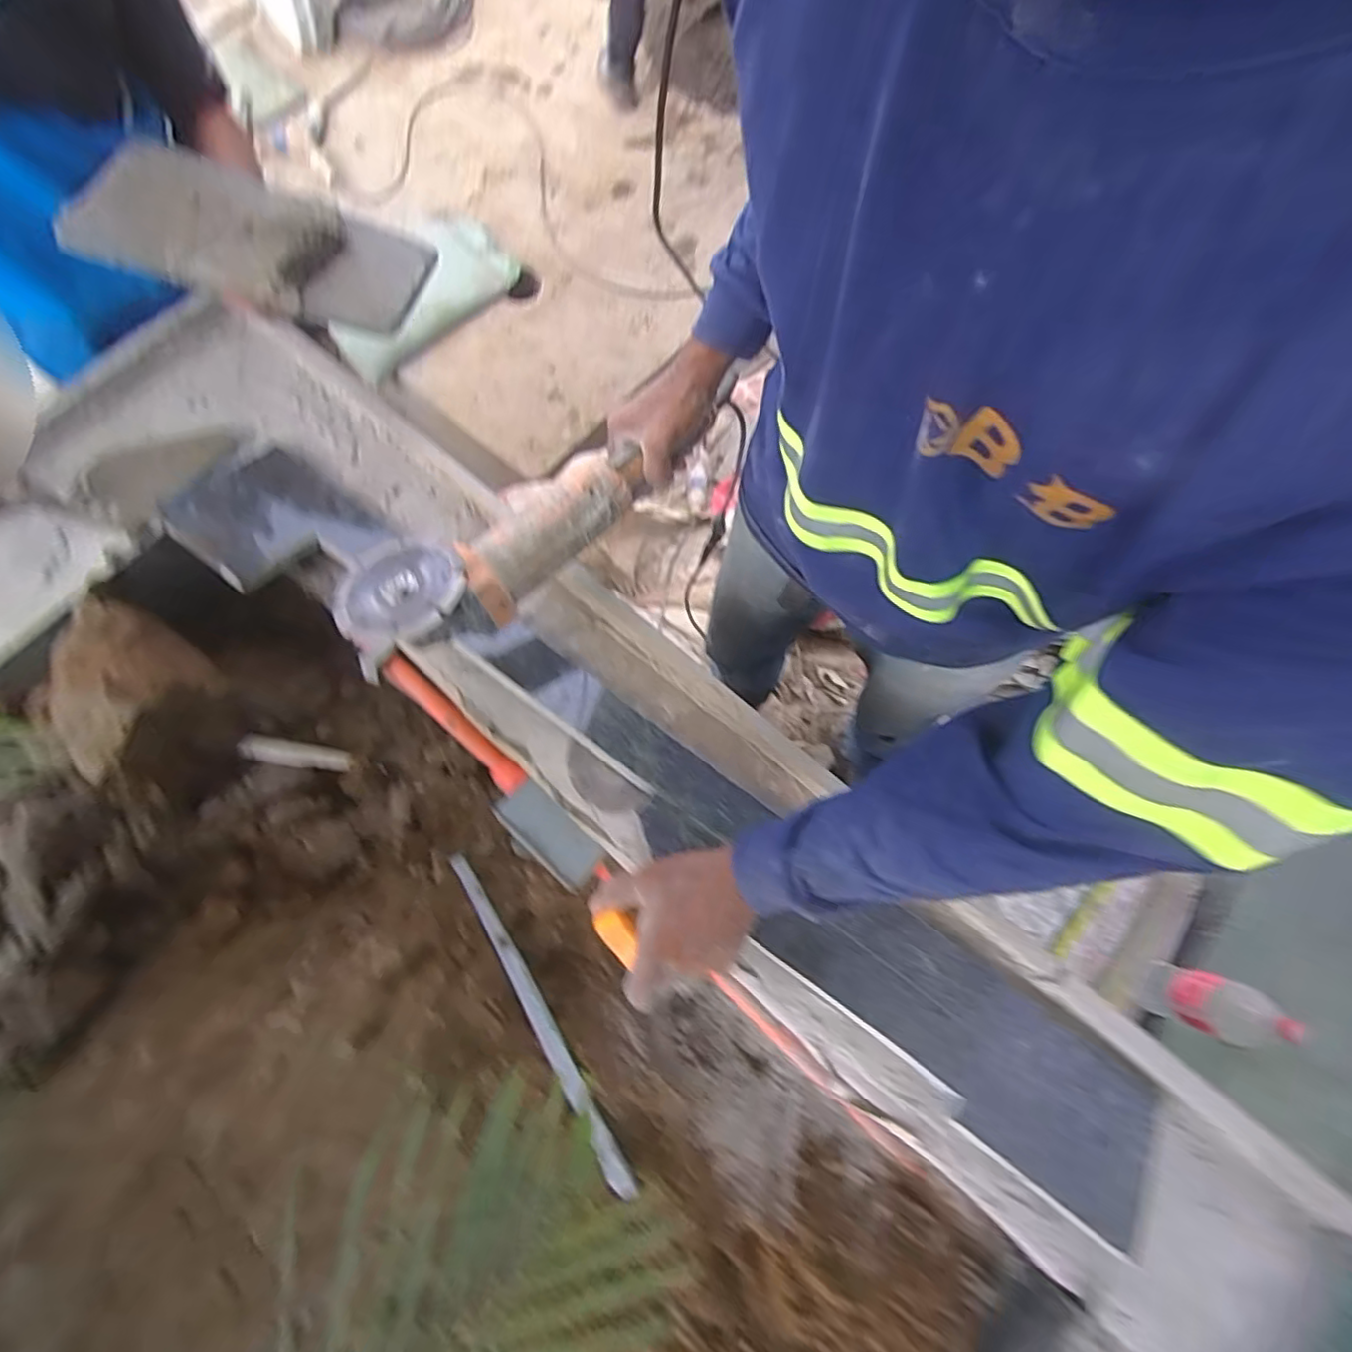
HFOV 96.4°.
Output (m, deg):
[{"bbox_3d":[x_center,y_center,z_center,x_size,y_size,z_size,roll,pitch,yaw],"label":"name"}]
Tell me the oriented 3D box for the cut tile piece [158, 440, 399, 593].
[{"bbox_3d":[-0.447,-0.173,0.664,0.212,0.018,0.152,37,60,7],"label":"cut tile piece"}]

